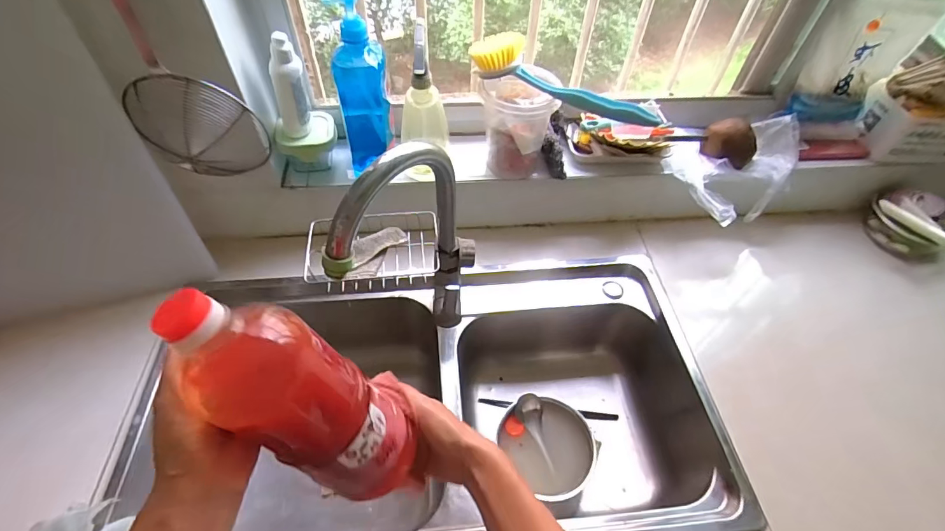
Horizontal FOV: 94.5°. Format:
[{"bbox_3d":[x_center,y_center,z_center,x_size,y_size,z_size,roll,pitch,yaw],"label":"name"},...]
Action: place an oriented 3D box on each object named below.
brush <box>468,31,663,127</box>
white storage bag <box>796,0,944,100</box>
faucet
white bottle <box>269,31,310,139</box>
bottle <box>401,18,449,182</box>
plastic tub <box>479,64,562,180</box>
[{"bbox_3d":[0.130,-0.263,0.611,0.272,0.063,0.061,22,55,14],"label":"brush"},{"bbox_3d":[0.641,-0.358,0.704,0.170,0.152,0.054,9,53,4],"label":"white storage bag"},{"bbox_3d":[-0.070,0.009,0.539,0.049,0.363,0.194,28,56,18],"label":"faucet"},{"bbox_3d":[-0.271,-0.268,0.641,0.050,0.142,0.059,-17,55,-15],"label":"white bottle"},{"bbox_3d":[-0.076,-0.237,0.674,0.059,0.225,0.067,35,59,22],"label":"bottle"},{"bbox_3d":[0.068,-0.224,0.700,0.110,0.163,0.101,1,52,-1],"label":"plastic tub"}]

